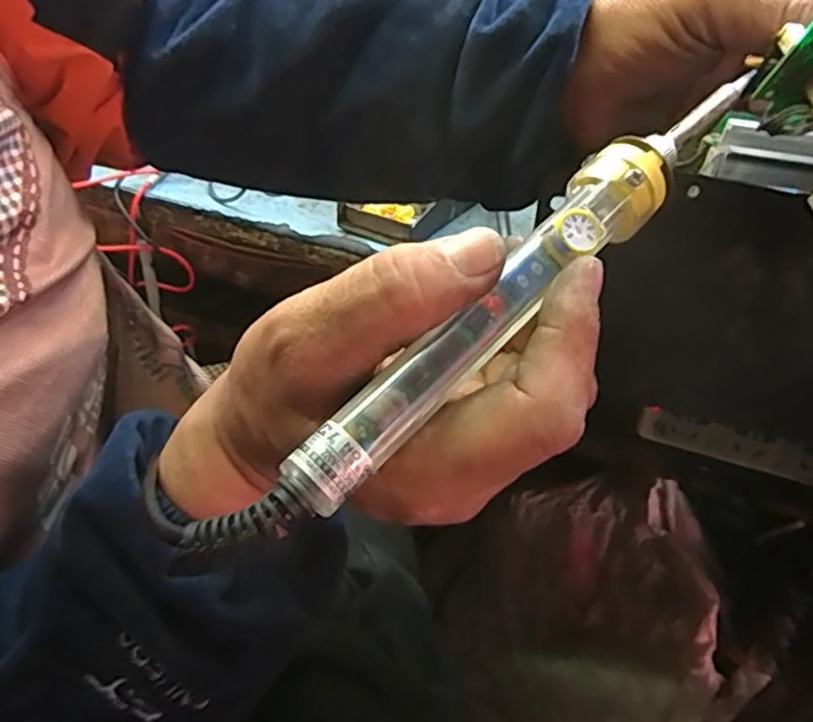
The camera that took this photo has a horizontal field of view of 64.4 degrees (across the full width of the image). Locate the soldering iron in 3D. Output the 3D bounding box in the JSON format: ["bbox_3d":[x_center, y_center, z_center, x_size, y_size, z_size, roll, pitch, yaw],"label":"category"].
[{"bbox_3d":[0.037,-0.027,0.185,0.179,0.018,0.019,-43,53,-16],"label":"soldering iron"}]

